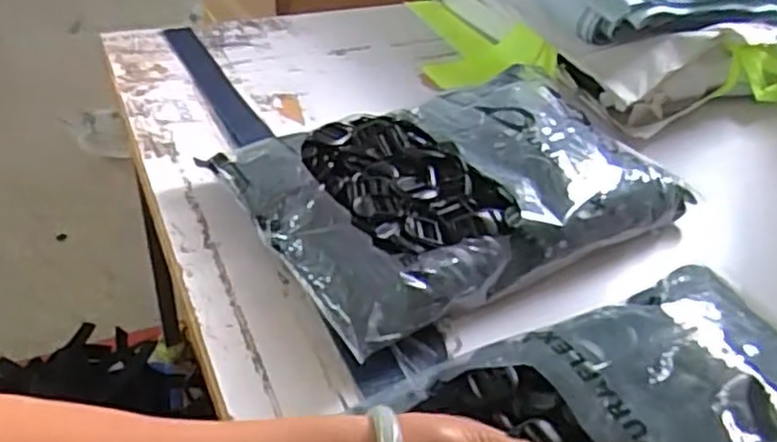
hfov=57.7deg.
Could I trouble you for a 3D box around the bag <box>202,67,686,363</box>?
[{"bbox_3d":[0.058,-0.036,0.646,0.361,0.072,0.258,-19,45,-29],"label":"bag"}]

